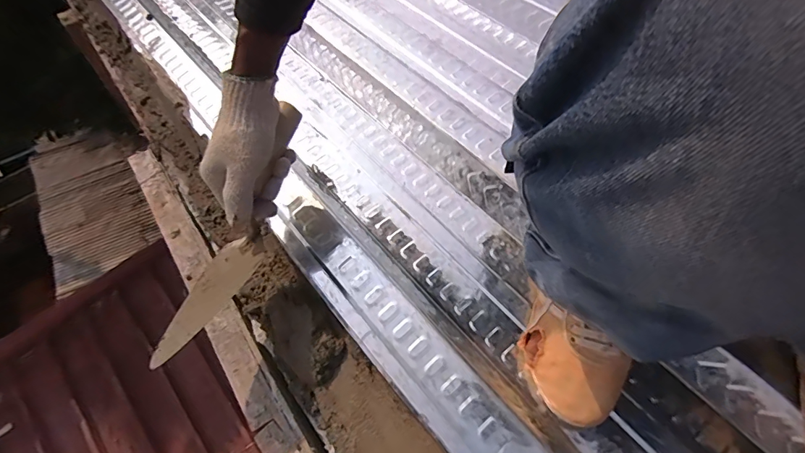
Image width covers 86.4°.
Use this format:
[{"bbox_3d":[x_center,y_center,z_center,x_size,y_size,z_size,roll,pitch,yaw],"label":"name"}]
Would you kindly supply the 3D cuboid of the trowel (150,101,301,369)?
[{"bbox_3d":[-0.179,0.005,0.484,0.069,0.050,0.309,20,77,15],"label":"trowel"}]

